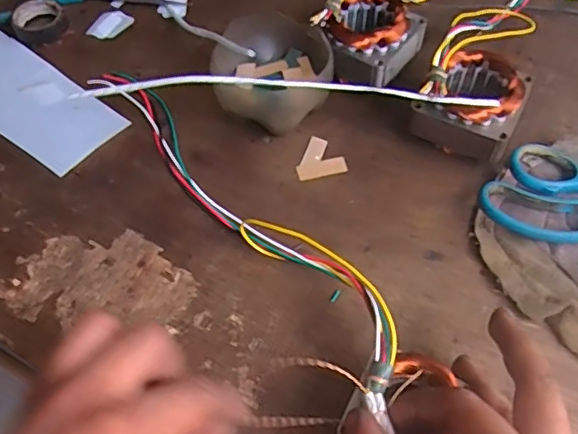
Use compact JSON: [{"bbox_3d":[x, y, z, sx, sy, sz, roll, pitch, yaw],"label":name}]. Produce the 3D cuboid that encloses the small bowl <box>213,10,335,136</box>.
[{"bbox_3d":[-0.012,-0.121,0.452,0.090,0.053,0.107,-1,57,0],"label":"small bowl"}]

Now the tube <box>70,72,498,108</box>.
[{"bbox_3d":[-0.008,-0.090,0.405,0.299,0.024,0.014,3,57,2],"label":"tube"}]

